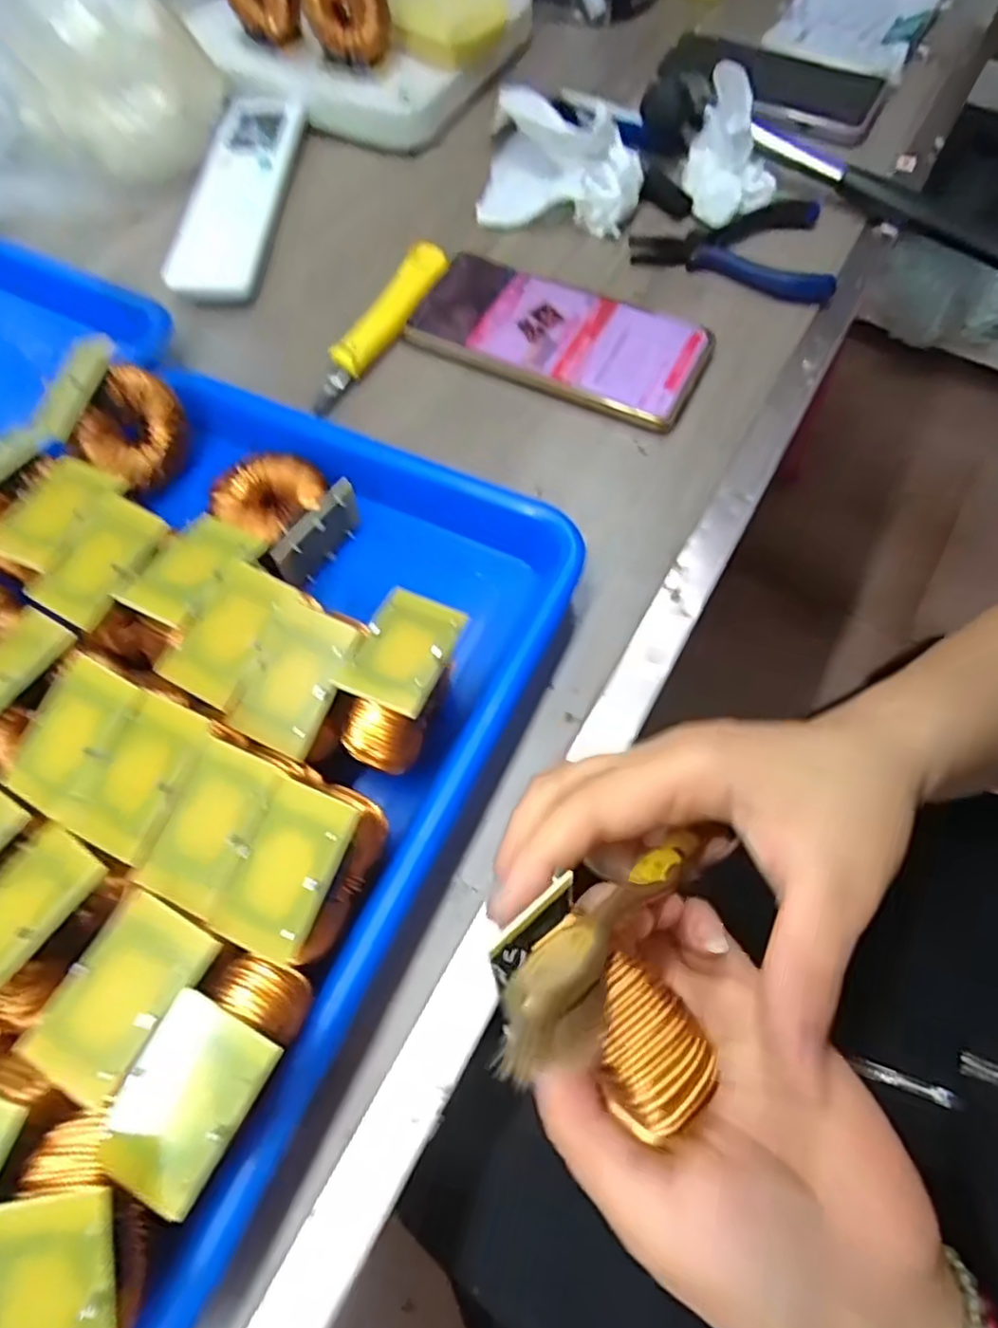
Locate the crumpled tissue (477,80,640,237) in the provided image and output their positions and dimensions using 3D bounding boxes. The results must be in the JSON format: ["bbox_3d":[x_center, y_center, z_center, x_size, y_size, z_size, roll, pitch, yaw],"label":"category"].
[{"bbox_3d":[0.040,-0.321,0.439,0.099,0.037,0.096,4,64,2],"label":"crumpled tissue"}]

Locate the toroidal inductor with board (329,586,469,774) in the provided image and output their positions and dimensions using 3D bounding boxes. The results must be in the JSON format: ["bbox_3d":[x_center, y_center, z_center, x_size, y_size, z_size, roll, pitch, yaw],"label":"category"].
[{"bbox_3d":[-0.034,0.011,0.266,0.033,0.059,0.062,18,65,8],"label":"toroidal inductor with board"}]

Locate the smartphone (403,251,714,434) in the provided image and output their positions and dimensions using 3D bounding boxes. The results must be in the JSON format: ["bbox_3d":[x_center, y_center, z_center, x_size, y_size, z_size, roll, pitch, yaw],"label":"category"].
[{"bbox_3d":[0.034,-0.183,0.389,0.159,0.015,0.075,23,66,11],"label":"smartphone"}]

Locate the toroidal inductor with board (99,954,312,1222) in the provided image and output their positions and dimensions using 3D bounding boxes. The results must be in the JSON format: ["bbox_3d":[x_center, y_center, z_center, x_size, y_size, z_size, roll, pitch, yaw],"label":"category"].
[{"bbox_3d":[-0.081,0.119,0.201,0.033,0.042,0.060,29,67,13],"label":"toroidal inductor with board"}]

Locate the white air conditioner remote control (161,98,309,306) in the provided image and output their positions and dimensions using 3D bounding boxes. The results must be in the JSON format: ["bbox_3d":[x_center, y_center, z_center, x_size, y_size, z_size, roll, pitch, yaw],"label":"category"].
[{"bbox_3d":[-0.164,-0.300,0.435,0.053,0.019,0.191,3,64,1],"label":"white air conditioner remote control"}]

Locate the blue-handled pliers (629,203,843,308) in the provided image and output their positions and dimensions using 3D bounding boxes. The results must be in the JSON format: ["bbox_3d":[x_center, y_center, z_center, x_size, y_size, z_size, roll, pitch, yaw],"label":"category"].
[{"bbox_3d":[0.141,-0.250,0.423,0.117,0.018,0.077,-2,64,-1],"label":"blue-handled pliers"}]

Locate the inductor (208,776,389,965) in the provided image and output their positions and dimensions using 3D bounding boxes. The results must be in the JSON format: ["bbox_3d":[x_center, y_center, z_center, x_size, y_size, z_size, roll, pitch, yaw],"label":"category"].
[{"bbox_3d":[-0.062,0.066,0.227,0.035,0.037,0.057,20,66,9],"label":"inductor"}]

